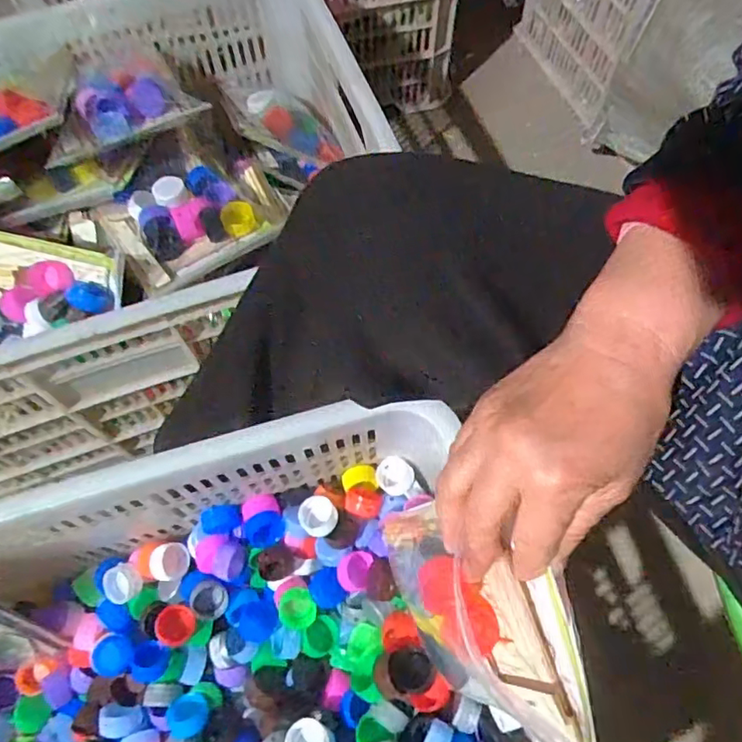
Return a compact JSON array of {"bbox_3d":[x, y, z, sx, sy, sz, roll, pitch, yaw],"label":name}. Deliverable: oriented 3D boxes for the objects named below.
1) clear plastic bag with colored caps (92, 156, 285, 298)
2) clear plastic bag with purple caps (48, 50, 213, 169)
[{"bbox_3d":[-0.179,-0.159,0.598,0.173,0.046,0.140,-30,68,-12],"label":"clear plastic bag with colored caps"},{"bbox_3d":[-0.252,-0.256,0.574,0.152,0.046,0.085,-36,70,-14],"label":"clear plastic bag with purple caps"}]

